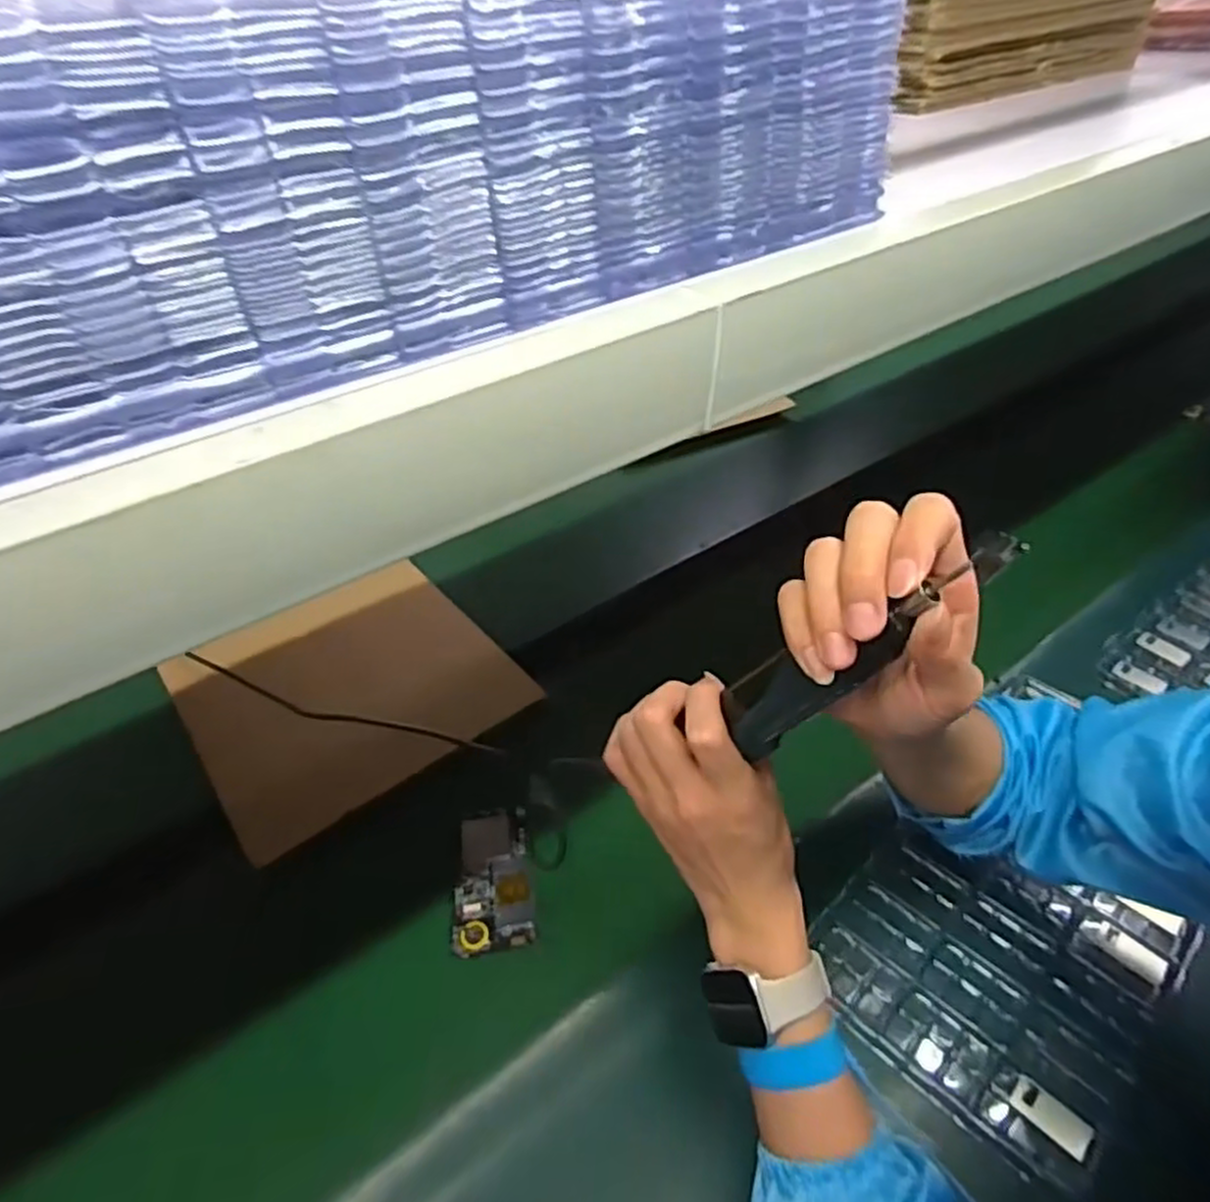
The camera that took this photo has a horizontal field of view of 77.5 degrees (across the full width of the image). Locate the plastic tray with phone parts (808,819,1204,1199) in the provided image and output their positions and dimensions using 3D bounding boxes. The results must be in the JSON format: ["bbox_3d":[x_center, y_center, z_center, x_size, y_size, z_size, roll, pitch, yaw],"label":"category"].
[{"bbox_3d":[0.280,0.261,0.552,0.219,0.027,0.196,-36,51,-28],"label":"plastic tray with phone parts"}]

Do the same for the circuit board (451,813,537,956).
[{"bbox_3d":[-0.090,0.226,0.617,0.063,0.015,0.117,-7,43,-2],"label":"circuit board"}]

